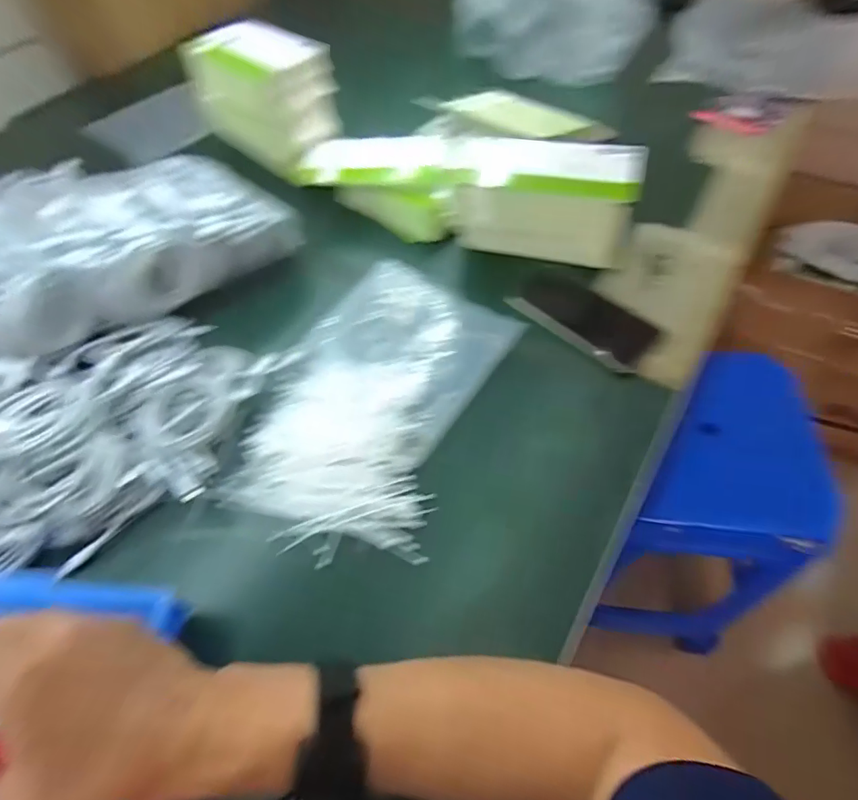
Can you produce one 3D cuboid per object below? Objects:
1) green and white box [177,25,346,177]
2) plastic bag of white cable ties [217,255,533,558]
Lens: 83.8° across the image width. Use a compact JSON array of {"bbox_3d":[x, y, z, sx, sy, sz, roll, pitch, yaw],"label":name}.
[{"bbox_3d":[-0.210,-0.406,0.634,0.190,0.130,0.121,36,66,24],"label":"green and white box"},{"bbox_3d":[-0.051,-0.009,0.487,0.201,0.030,0.323,19,60,16],"label":"plastic bag of white cable ties"}]

